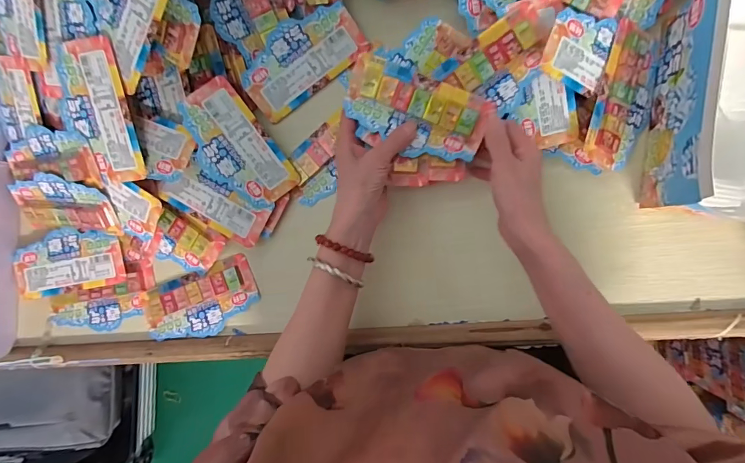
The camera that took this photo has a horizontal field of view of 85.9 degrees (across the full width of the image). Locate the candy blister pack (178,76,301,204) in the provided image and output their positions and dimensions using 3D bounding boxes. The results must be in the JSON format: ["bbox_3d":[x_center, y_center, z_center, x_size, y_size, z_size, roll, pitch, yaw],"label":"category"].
[{"bbox_3d":[-0.155,-0.095,0.455,0.079,0.009,0.144,-38,100,-6],"label":"candy blister pack"}]

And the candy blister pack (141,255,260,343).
[{"bbox_3d":[-0.209,0.088,0.491,0.143,0.014,0.077,-22,90,6],"label":"candy blister pack"}]

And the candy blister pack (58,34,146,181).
[{"bbox_3d":[-0.295,-0.125,0.430,0.075,0.009,0.145,-8,106,6],"label":"candy blister pack"}]

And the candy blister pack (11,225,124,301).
[{"bbox_3d":[-0.379,0.036,0.501,0.140,0.011,0.076,-9,91,6],"label":"candy blister pack"}]

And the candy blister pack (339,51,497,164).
[{"bbox_3d":[0.043,-0.122,0.406,0.143,0.022,0.069,23,94,0],"label":"candy blister pack"}]

